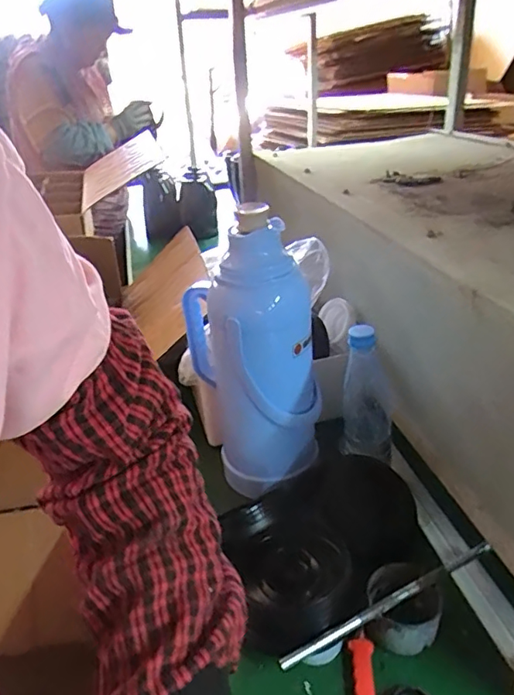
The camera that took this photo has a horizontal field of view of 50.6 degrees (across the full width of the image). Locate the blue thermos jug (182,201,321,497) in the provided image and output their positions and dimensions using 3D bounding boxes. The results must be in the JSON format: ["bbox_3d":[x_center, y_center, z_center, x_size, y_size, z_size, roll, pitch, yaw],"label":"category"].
[{"bbox_3d":[-0.006,0.012,0.696,0.168,0.334,0.129,-7,28,-9],"label":"blue thermos jug"}]

